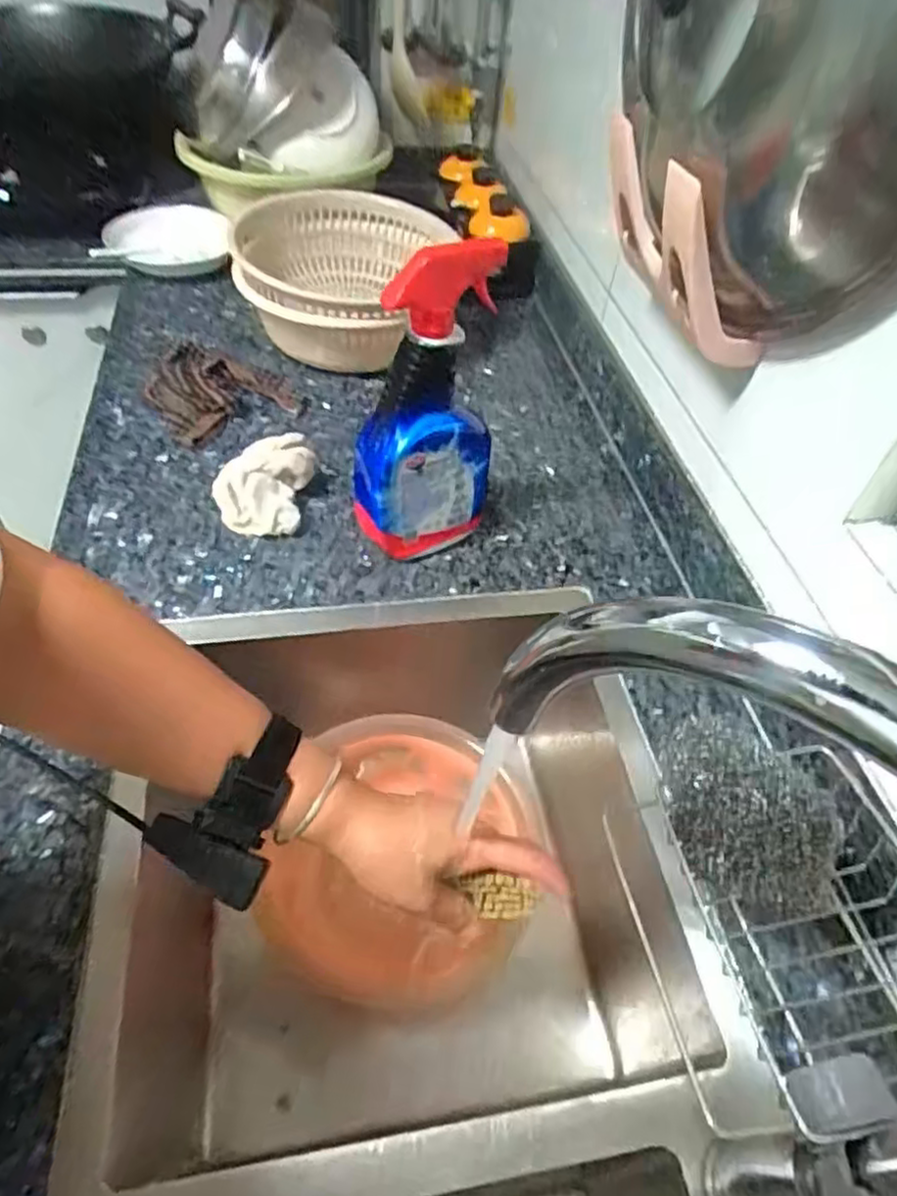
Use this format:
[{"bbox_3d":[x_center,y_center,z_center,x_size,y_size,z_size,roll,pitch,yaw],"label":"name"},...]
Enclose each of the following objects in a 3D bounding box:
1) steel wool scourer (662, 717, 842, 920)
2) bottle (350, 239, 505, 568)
[{"bbox_3d":[0.163,0.121,0.381,0.107,0.084,0.047,29,53,19],"label":"steel wool scourer"},{"bbox_3d":[-0.020,-0.150,0.591,0.117,0.288,0.053,-3,50,-7],"label":"bottle"}]

